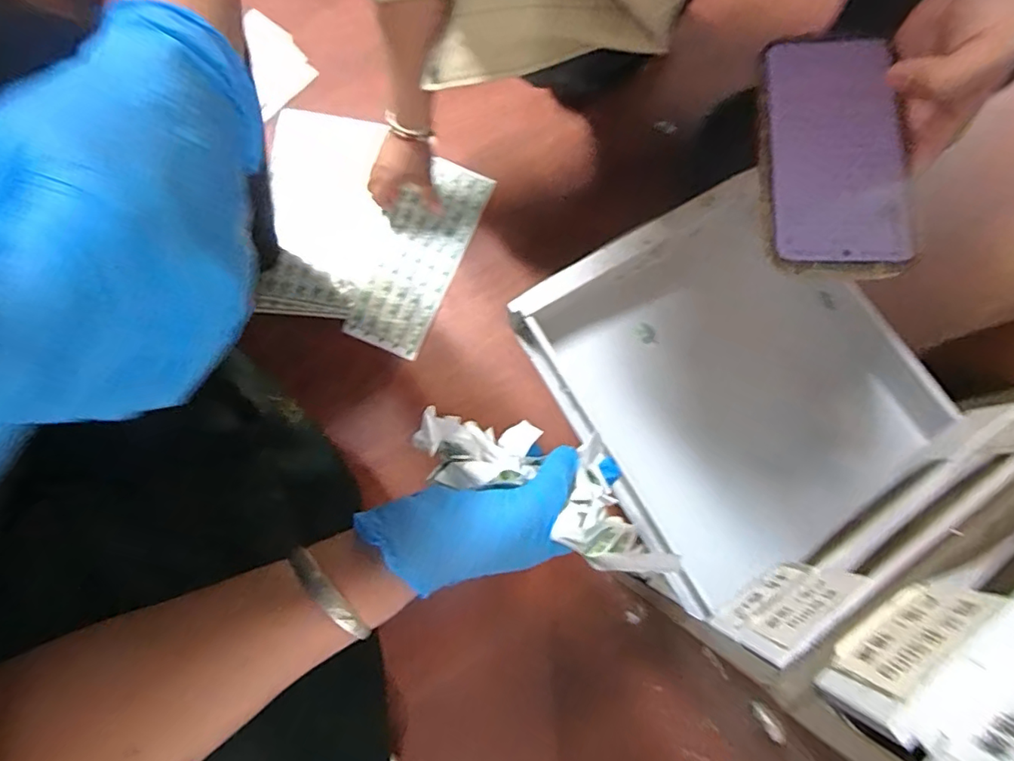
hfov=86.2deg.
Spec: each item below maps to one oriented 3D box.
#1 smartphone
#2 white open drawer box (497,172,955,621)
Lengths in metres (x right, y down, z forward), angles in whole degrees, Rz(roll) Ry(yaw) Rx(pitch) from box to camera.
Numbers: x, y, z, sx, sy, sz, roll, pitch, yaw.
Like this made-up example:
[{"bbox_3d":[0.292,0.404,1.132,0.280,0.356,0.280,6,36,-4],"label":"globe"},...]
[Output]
[{"bbox_3d":[0.188,-0.134,0.316,0.073,0.008,0.161,1,71,11],"label":"smartphone"},{"bbox_3d":[0.190,-0.006,0.493,0.260,0.097,0.282,-31,81,-5],"label":"white open drawer box"}]

